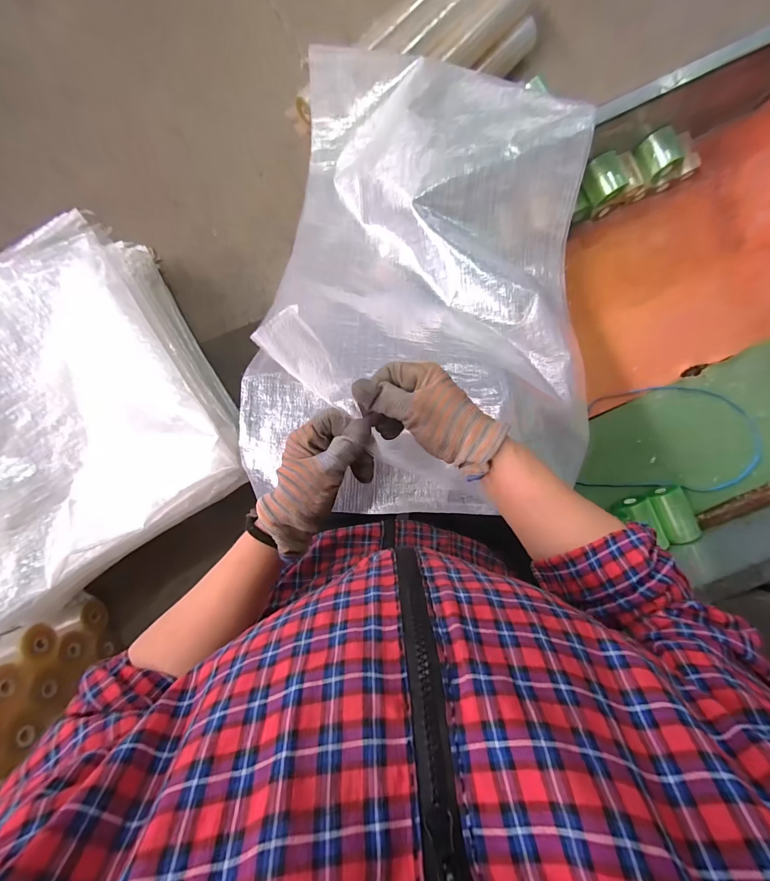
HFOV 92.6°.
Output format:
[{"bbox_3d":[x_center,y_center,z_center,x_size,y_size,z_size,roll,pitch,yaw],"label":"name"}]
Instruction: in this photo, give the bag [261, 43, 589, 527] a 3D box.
[{"bbox_3d":[0.082,-0.304,0.565,0.465,0.273,0.777,2,86,-4],"label":"bag"}]

